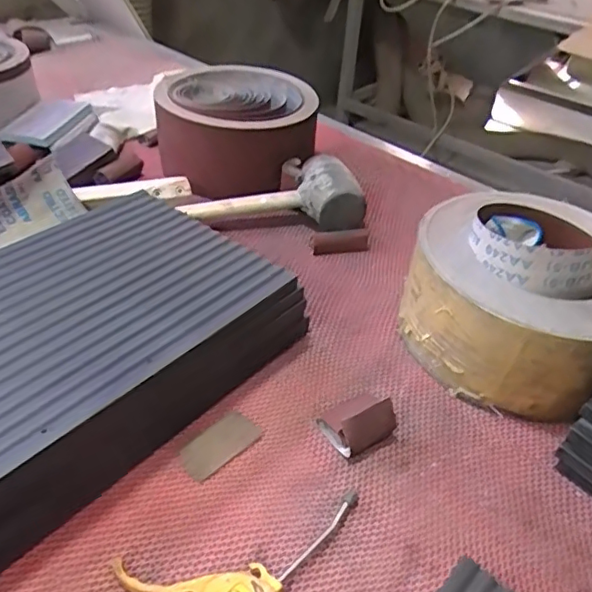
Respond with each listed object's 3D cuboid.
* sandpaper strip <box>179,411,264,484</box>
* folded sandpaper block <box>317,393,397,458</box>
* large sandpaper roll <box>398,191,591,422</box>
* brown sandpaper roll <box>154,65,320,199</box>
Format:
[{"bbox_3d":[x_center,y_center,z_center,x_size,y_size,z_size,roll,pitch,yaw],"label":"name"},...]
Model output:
[{"bbox_3d":[-0.068,0.134,0.512,0.039,0.004,0.076,34,47,30],"label":"sandpaper strip"},{"bbox_3d":[0.056,0.109,0.520,0.058,0.044,0.054,-19,45,-26],"label":"folded sandpaper block"},{"bbox_3d":[0.245,-0.010,0.598,0.230,0.143,0.229,2,39,-2],"label":"large sandpaper roll"},{"bbox_3d":[-0.096,-0.259,0.886,0.227,0.124,0.235,-11,43,-19],"label":"brown sandpaper roll"}]

